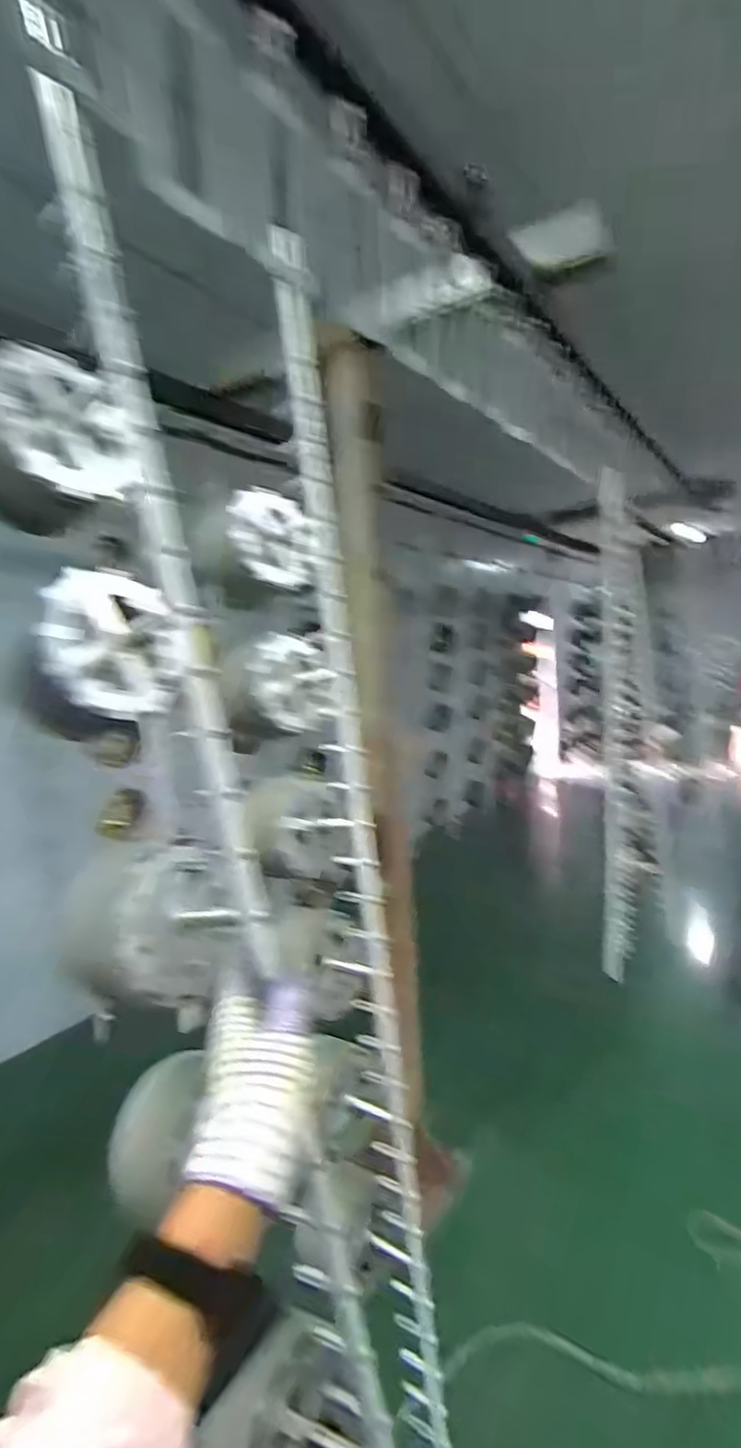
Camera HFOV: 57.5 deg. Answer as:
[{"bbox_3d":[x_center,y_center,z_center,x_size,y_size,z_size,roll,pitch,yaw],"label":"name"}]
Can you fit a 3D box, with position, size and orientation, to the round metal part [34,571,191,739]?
[{"bbox_3d":[-0.210,-0.059,0.553,0.111,0.124,0.111,-7,5,-16],"label":"round metal part"}]

